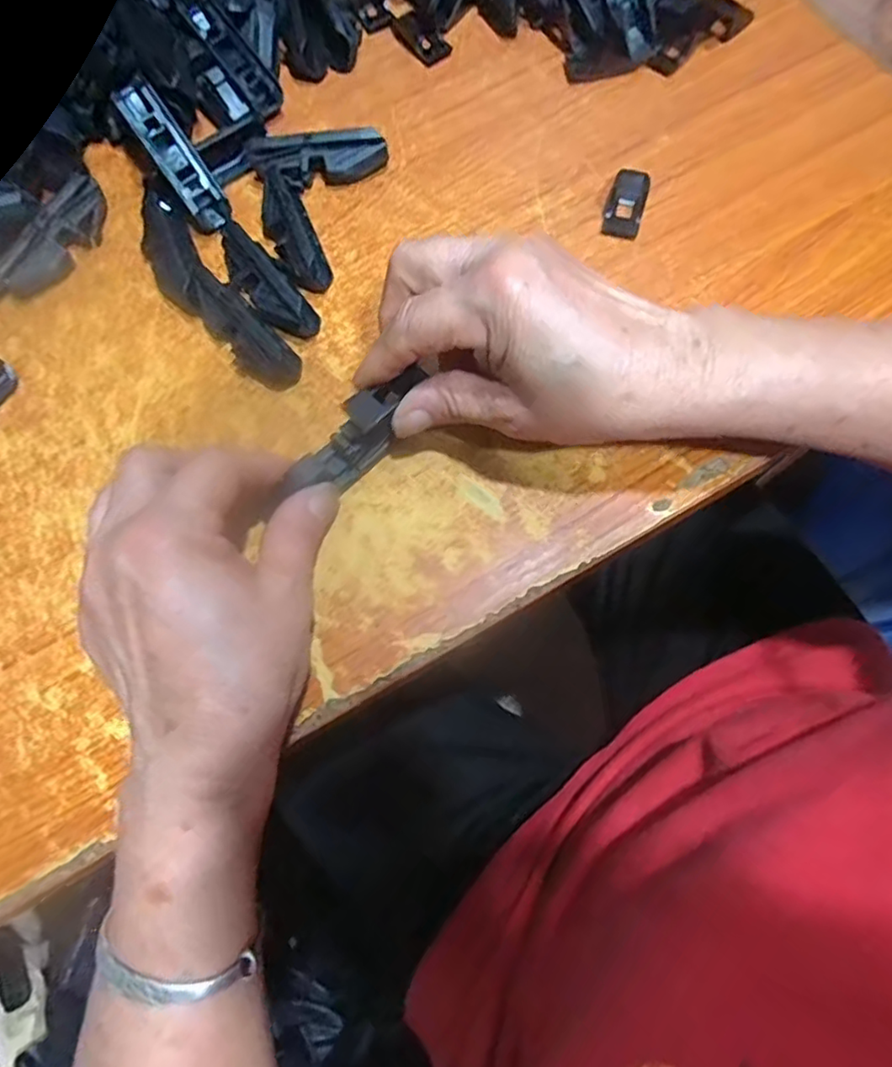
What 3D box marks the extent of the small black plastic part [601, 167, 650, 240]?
[{"bbox_3d":[0.095,-0.177,0.318,0.019,0.007,0.046,15,75,6],"label":"small black plastic part"}]

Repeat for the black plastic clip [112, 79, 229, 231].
[{"bbox_3d":[-0.141,-0.198,0.315,0.021,0.009,0.075,-36,102,-8],"label":"black plastic clip"}]

